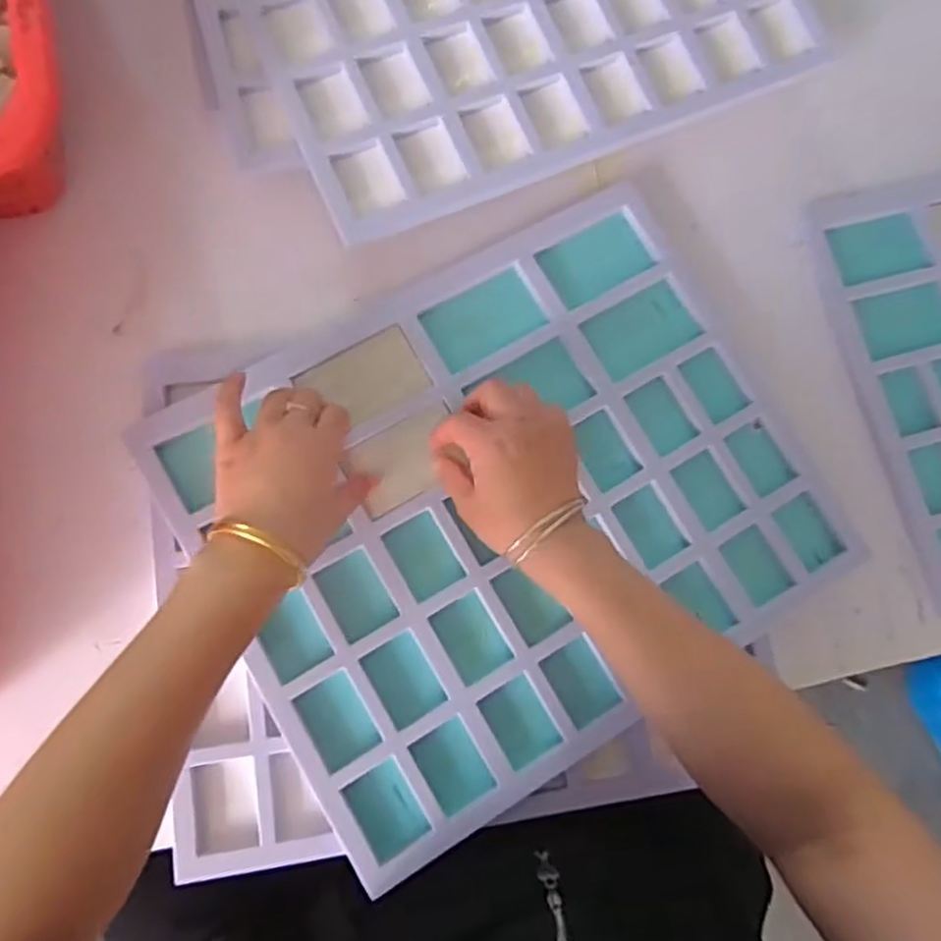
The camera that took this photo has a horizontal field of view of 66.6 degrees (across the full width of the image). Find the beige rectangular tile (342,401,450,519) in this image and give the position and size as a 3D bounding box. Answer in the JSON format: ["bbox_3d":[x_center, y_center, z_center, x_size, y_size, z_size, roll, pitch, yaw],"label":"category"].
[{"bbox_3d":[-0.044,-0.007,0.511,0.079,0.008,0.053,-27,87,-9],"label":"beige rectangular tile"}]

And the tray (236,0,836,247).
[{"bbox_3d":[0.030,-0.404,0.567,0.421,0.032,0.353,-25,87,-9],"label":"tray"}]

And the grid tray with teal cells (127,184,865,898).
[{"bbox_3d":[0.034,0.016,0.515,0.430,0.036,0.342,-30,88,-9],"label":"grid tray with teal cells"}]

